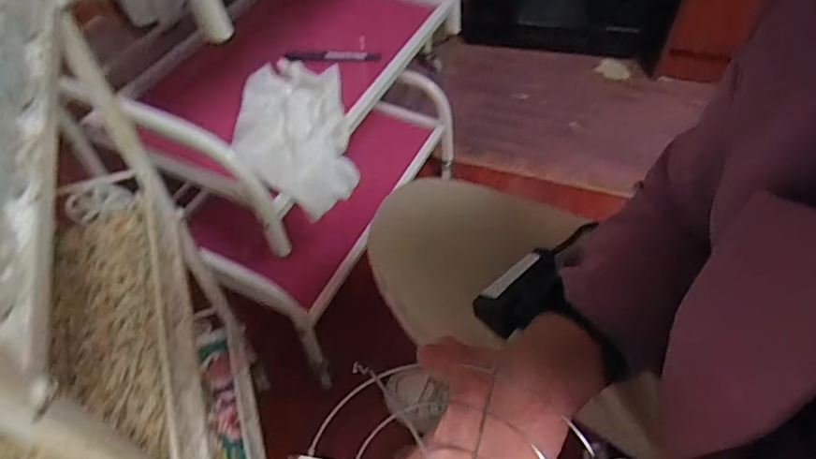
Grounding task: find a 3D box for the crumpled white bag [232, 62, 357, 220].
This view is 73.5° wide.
[{"bbox_3d":[-0.141,-0.119,0.665,0.140,0.081,0.211,-11,51,-7],"label":"crumpled white bag"}]

